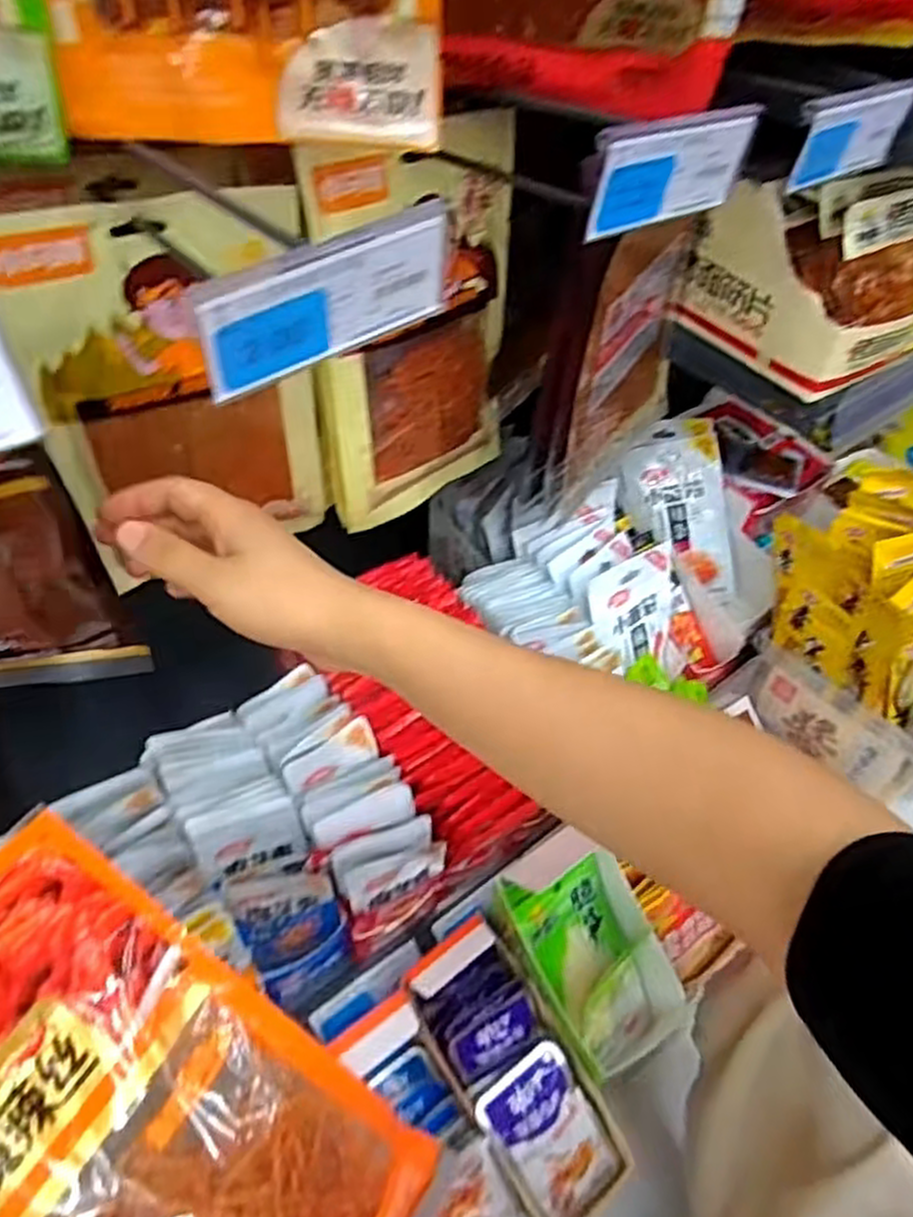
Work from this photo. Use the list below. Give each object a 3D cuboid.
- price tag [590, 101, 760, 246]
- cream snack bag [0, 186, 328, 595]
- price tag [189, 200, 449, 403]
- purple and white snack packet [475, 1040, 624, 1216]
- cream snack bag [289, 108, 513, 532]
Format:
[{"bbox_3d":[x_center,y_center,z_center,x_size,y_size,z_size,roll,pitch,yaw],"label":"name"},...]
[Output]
[{"bbox_3d":[0.097,-0.193,0.344,0.096,0.045,0.007,-28,57,-26],"label":"price tag"},{"bbox_3d":[-0.163,-0.125,0.475,0.162,0.226,0.021,-17,53,-19],"label":"cream snack bag"},{"bbox_3d":[-0.044,-0.108,0.274,0.098,0.043,0.008,-31,59,-28],"label":"price tag"},{"bbox_3d":[0.067,0.366,0.542,0.069,0.014,0.110,-33,99,-23],"label":"purple and white snack packet"},{"bbox_3d":[-0.023,-0.186,0.541,0.160,0.240,0.049,-30,58,-27],"label":"cream snack bag"}]

